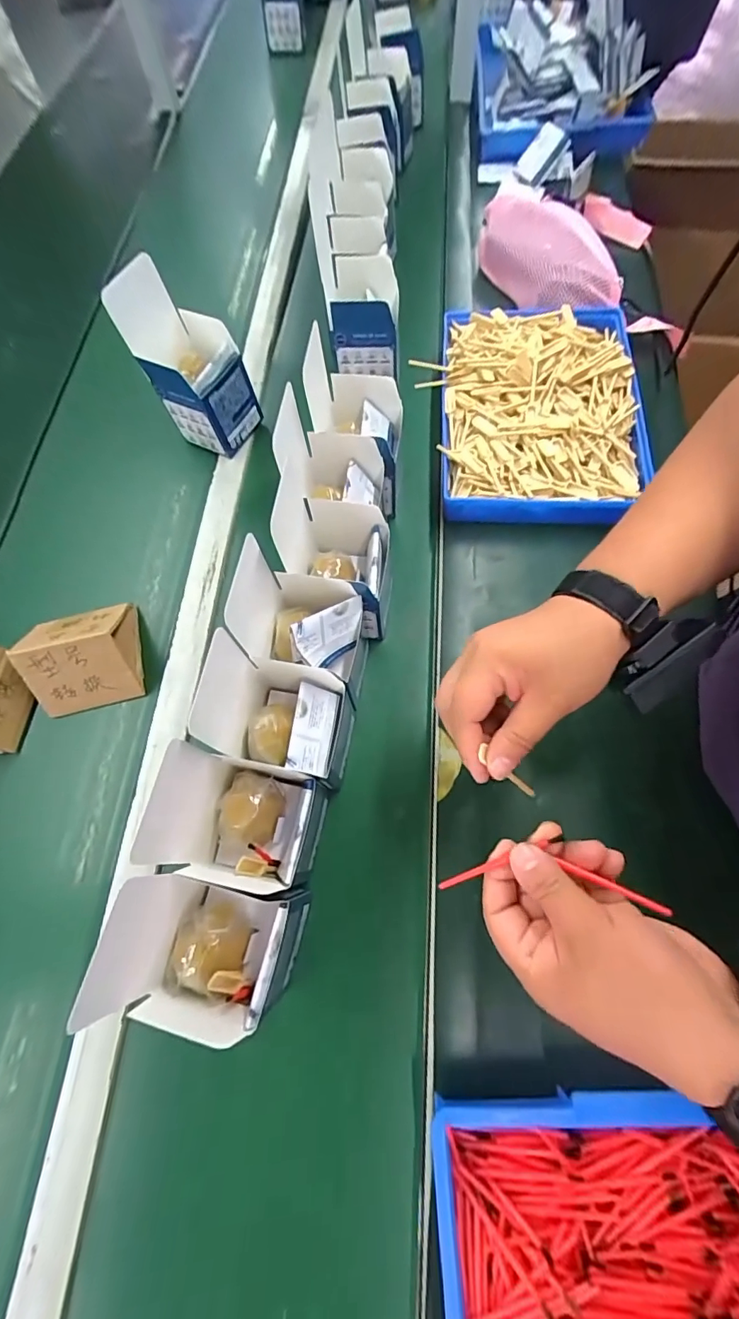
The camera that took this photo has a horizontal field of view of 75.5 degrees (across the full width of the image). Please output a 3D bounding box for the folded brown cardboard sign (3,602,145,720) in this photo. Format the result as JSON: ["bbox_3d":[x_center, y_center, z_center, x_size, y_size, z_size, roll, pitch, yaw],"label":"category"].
[{"bbox_3d":[-0.304,-0.011,0.501,0.104,0.070,0.108,-16,67,-5],"label":"folded brown cardboard sign"}]

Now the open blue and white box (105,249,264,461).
[{"bbox_3d":[-0.206,-0.349,0.563,0.102,0.175,0.097,23,69,11],"label":"open blue and white box"}]

